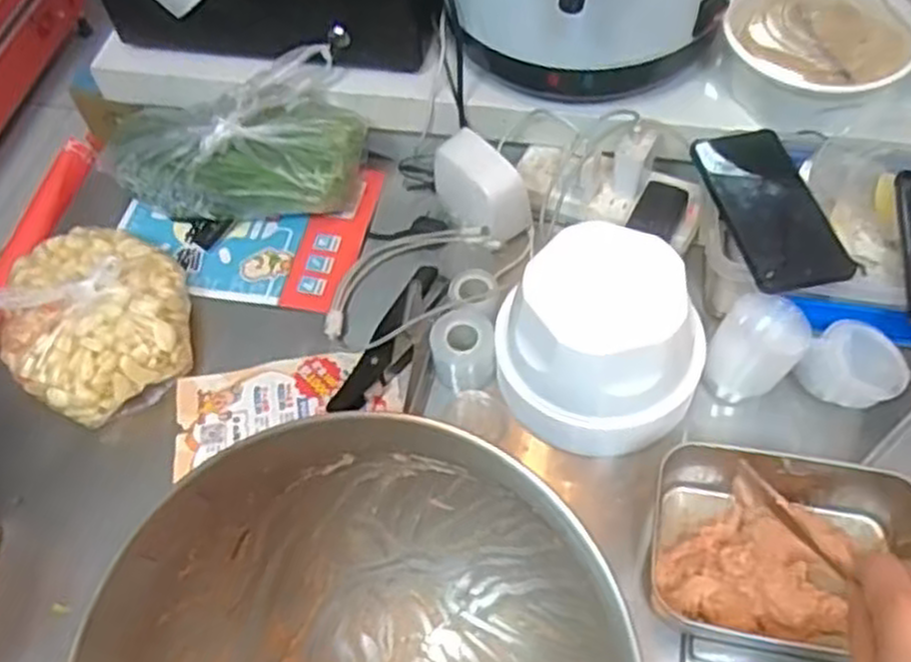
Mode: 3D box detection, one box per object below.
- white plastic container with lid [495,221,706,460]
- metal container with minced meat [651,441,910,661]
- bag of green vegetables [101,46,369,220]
[{"bbox_3d":[0.112,0.010,0.627,0.146,0.101,0.145,-2,57,3],"label":"white plastic container with lid"},{"bbox_3d":[0.225,0.151,0.554,0.179,0.057,0.131,8,58,9],"label":"metal container with minced meat"},{"bbox_3d":[-0.226,-0.195,0.810,0.265,0.083,0.156,6,58,8],"label":"bag of green vegetables"}]

